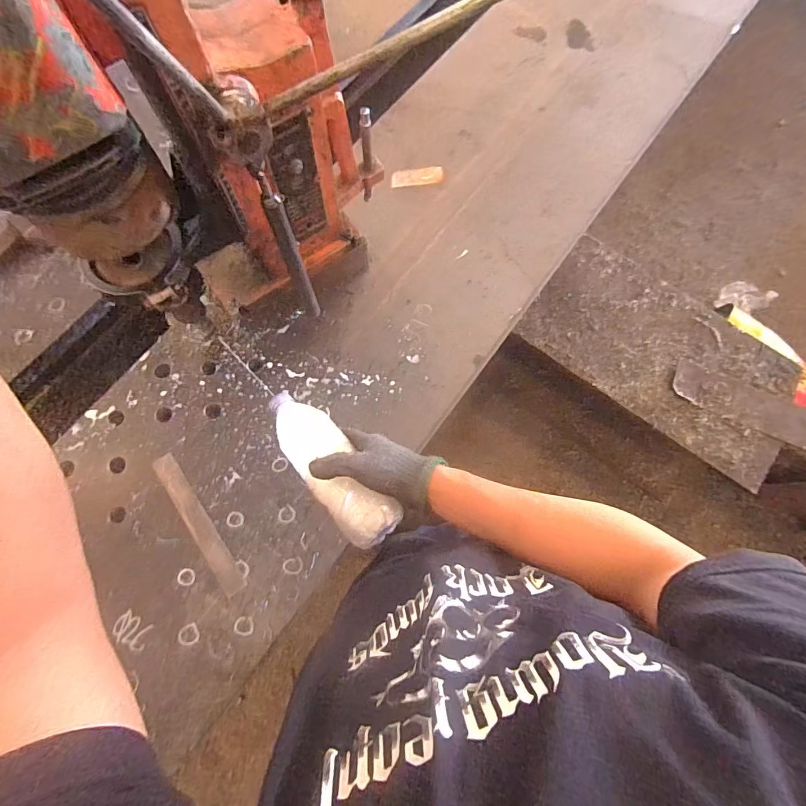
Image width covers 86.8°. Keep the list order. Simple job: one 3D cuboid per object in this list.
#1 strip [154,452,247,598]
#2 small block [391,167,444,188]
[{"bbox_3d":[-0.296,0.172,0.620,0.032,0.007,0.227,-34,79,-10],"label":"strip"},{"bbox_3d":[0.027,-0.418,0.789,0.099,0.007,0.035,-11,76,-5],"label":"small block"}]

